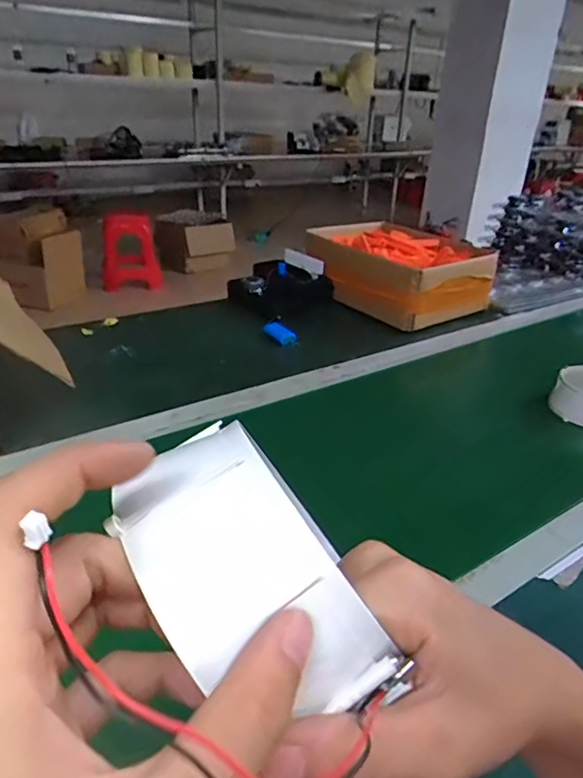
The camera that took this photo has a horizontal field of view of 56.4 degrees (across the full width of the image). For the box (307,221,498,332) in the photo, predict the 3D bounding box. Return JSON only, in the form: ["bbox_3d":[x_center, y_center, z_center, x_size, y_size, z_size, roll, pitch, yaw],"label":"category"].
[{"bbox_3d":[0.236,-0.262,1.236,0.257,0.147,0.367,-19,35,-34],"label":"box"}]

